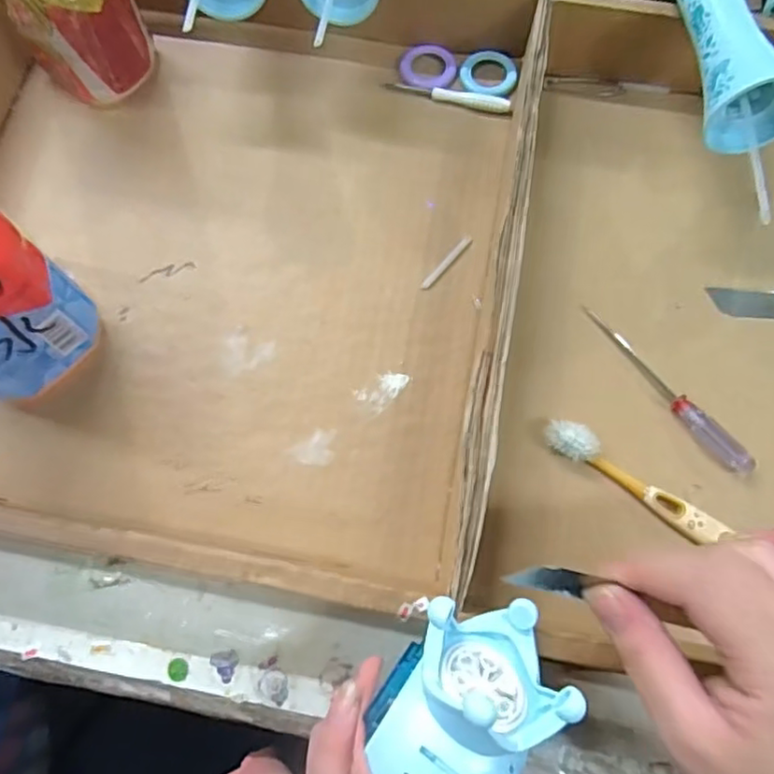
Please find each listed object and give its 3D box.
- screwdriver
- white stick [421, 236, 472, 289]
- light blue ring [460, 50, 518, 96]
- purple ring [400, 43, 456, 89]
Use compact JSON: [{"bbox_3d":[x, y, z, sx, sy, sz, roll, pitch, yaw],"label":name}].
[{"bbox_3d":[0.154,-0.001,0.345,0.012,0.010,0.119,-34,75,-9],"label":"screwdriver"},{"bbox_3d":[0.036,-0.075,0.376,0.006,0.005,0.042,42,78,13],"label":"white stick"},{"bbox_3d":[0.069,-0.211,0.419,0.038,0.004,0.037,0,73,1],"label":"light blue ring"},{"bbox_3d":[0.028,-0.217,0.422,0.038,0.004,0.034,11,73,5],"label":"purple ring"}]

